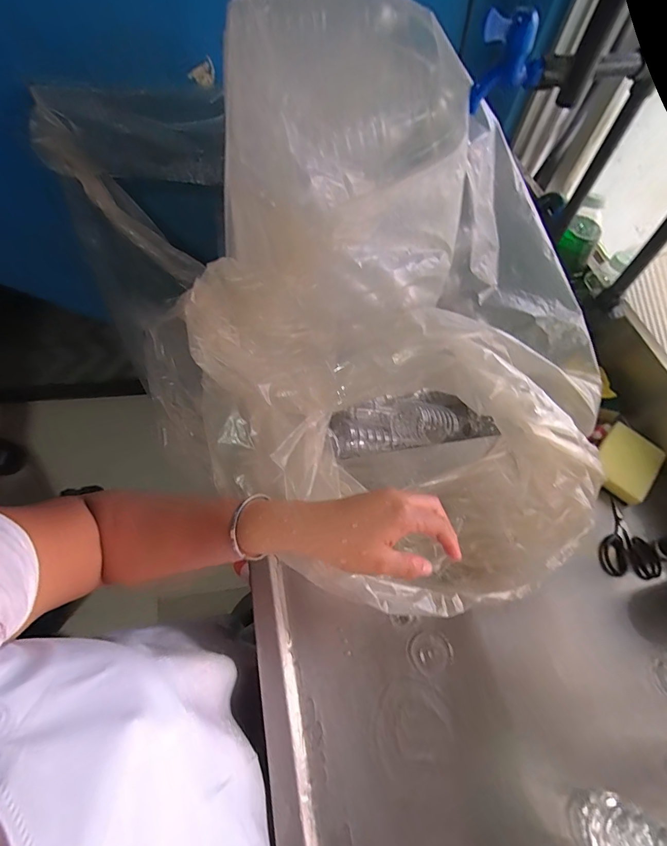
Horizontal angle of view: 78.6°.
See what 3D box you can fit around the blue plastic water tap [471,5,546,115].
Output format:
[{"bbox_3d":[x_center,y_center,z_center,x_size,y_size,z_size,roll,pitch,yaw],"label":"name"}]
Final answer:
[{"bbox_3d":[0.176,-0.361,0.408,0.078,0.074,0.019,-18,63,-14],"label":"blue plastic water tap"}]

